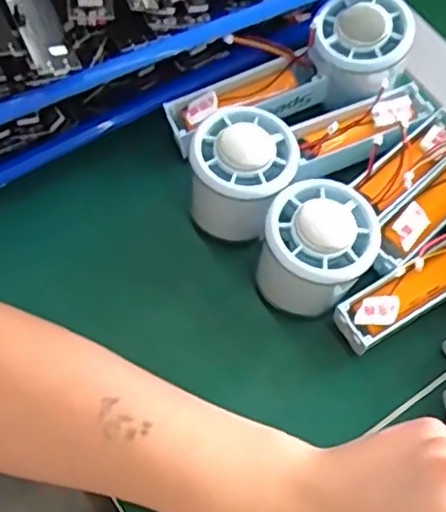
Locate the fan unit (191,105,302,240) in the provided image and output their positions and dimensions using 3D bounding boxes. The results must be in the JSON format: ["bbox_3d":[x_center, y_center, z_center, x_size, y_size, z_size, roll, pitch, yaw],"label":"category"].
[{"bbox_3d":[0.012,-0.043,0.366,0.053,0.066,0.057,0,66,-1],"label":"fan unit"}]

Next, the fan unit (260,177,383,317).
[{"bbox_3d":[0.050,-0.003,0.348,0.055,0.067,0.057,0,66,-1],"label":"fan unit"}]

